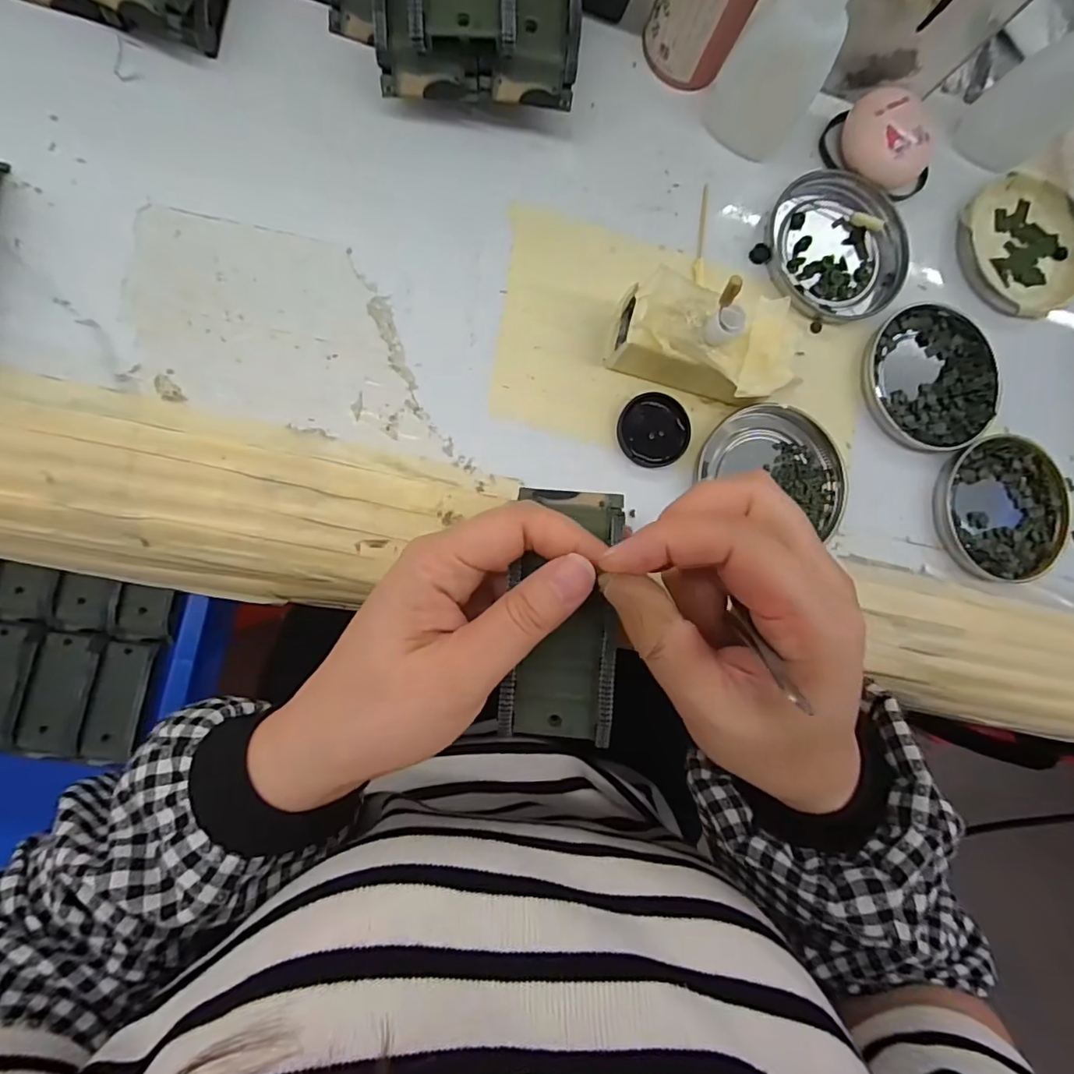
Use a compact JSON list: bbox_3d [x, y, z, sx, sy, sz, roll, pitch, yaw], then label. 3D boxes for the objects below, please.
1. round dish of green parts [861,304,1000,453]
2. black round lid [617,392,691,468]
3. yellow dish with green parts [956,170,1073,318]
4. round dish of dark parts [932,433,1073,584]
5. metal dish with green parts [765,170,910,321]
[{"bbox_3d":[0.214,-0.086,0.296,0.075,0.008,0.077,1,86,-9],"label":"round dish of green parts"},{"bbox_3d":[0.058,-0.053,0.269,0.035,0.006,0.035,1,86,-9],"label":"black round lid"},{"bbox_3d":[0.279,-0.167,0.312,0.074,0.013,0.077,1,86,-9],"label":"yellow dish with green parts"},{"bbox_3d":[0.257,-0.016,0.298,0.078,0.007,0.080,1,86,-9],"label":"round dish of dark parts"},{"bbox_3d":[0.160,-0.157,0.293,0.079,0.009,0.075,1,86,-9],"label":"metal dish with green parts"}]

